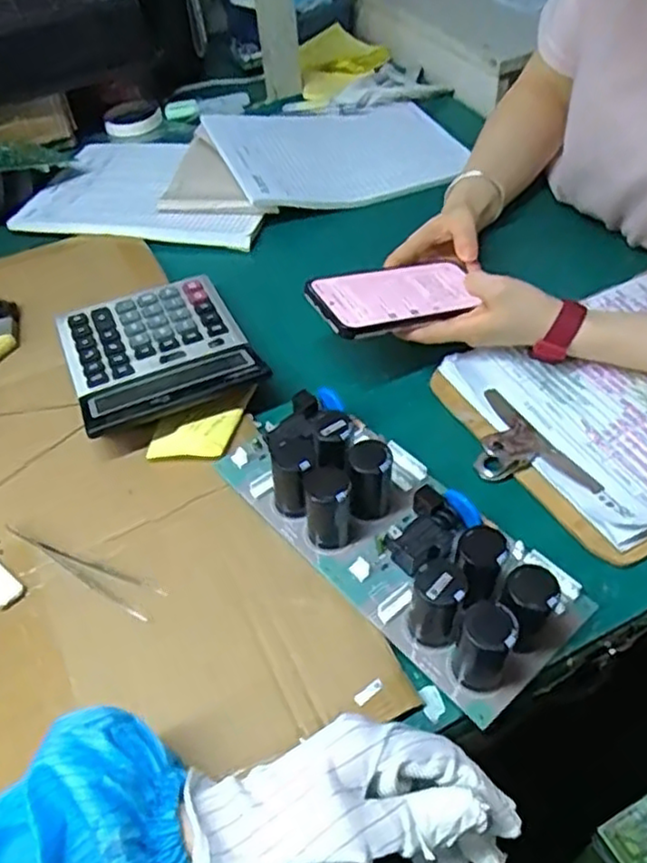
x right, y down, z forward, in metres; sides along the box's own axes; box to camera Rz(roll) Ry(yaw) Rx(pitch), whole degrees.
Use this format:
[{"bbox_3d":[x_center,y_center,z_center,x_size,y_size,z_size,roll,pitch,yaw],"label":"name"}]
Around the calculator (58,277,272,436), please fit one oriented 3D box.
[{"bbox_3d":[-0.141,-0.071,0.587,0.146,0.029,0.165,-22,50,-14],"label":"calculator"}]

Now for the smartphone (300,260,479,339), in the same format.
[{"bbox_3d":[0.059,-0.111,0.572,0.142,0.015,0.077,-13,44,-26],"label":"smartphone"}]

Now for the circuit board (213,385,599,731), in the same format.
[{"bbox_3d":[0.038,0.048,0.453,0.113,0.056,0.266,-36,54,-24],"label":"circuit board"}]

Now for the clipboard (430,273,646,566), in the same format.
[{"bbox_3d":[0.260,-0.036,0.545,0.308,0.022,0.214,-25,50,-16],"label":"clipboard"}]

